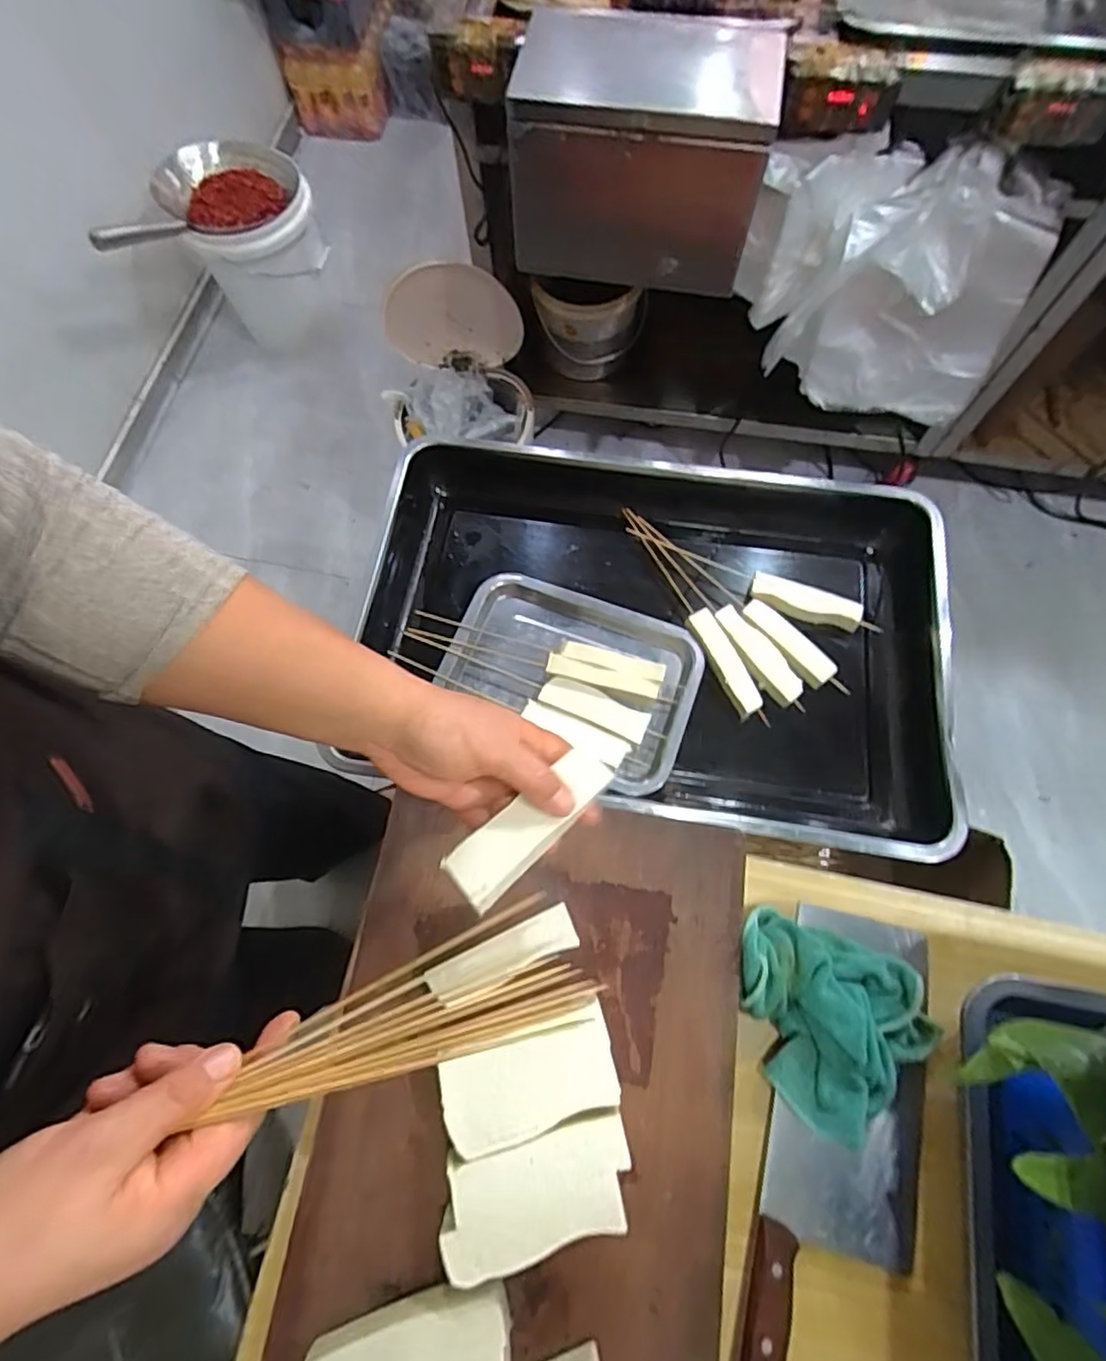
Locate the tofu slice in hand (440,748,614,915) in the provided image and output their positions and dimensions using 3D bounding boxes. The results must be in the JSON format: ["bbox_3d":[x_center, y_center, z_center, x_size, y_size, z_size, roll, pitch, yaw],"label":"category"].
[{"bbox_3d":[-0.013,0.088,0.388,0.115,0.010,0.039,-38,74,-20],"label":"tofu slice in hand"}]

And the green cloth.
[{"bbox_3d":[0.211,0.265,0.476,0.150,0.032,0.133,19,73,8],"label":"green cloth"}]

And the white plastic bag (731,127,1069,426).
[{"bbox_3d":[0.483,-0.571,0.955,0.399,0.329,0.159,13,72,6],"label":"white plastic bag"}]

